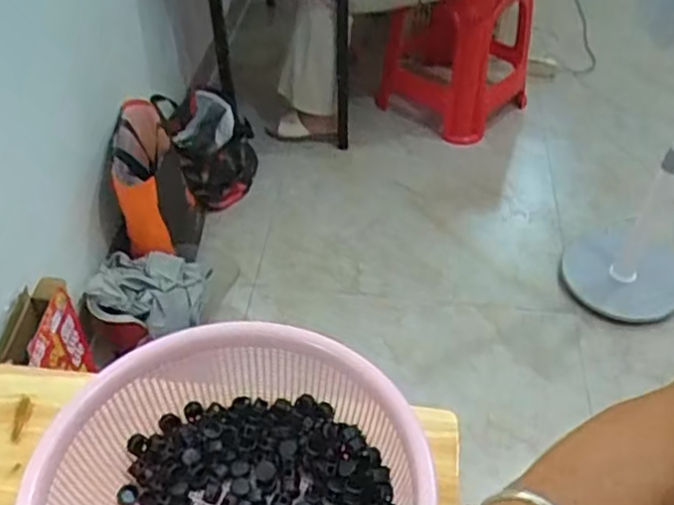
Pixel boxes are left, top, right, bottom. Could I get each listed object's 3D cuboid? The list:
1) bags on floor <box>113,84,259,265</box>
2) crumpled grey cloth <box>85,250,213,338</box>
[{"bbox_3d":[-0.394,-0.238,1.776,0.225,0.299,0.541,13,46,12],"label":"bags on floor"},{"bbox_3d":[-0.419,0.085,1.563,0.242,0.065,0.259,1,45,0],"label":"crumpled grey cloth"}]

